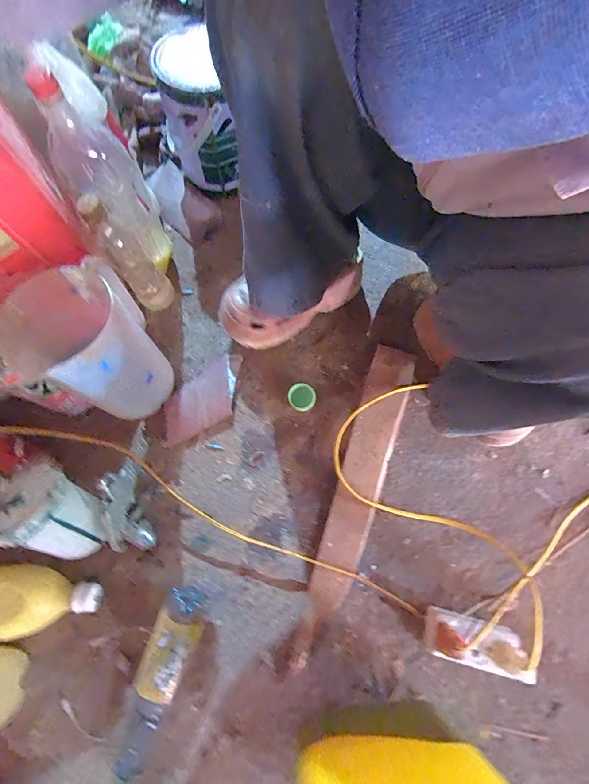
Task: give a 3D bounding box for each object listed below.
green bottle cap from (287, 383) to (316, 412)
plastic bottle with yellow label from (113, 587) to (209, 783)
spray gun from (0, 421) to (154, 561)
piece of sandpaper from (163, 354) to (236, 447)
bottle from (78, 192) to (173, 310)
[{"bbox_3d":[0.012,0.009,0.548,0.046,0.016,0.043,-1,72,2],"label":"green bottle cap"},{"bbox_3d":[-0.165,0.348,0.412,0.054,0.061,0.197,18,73,8],"label":"plastic bottle with yellow label"},{"bbox_3d":[-0.281,0.128,0.441,0.132,0.151,0.167,-11,72,-1],"label":"spray gun"},{"bbox_3d":[-0.151,0.012,0.538,0.133,0.017,0.094,-30,73,-8],"label":"piece of sandpaper"},{"bbox_3d":[-0.258,-0.209,0.535,0.064,0.203,0.054,-36,74,-9],"label":"bottle"}]

